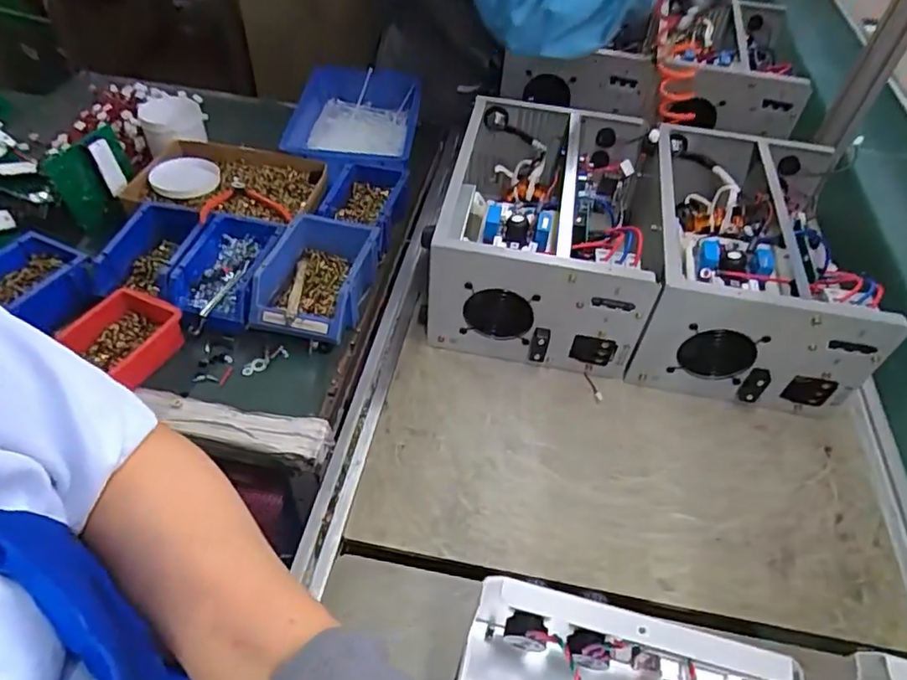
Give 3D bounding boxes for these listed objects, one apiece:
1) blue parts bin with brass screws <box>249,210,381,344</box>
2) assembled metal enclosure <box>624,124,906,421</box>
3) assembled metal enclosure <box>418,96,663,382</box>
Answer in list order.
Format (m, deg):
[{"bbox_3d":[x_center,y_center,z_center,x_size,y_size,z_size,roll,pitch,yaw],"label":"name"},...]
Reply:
[{"bbox_3d":[-0.187,-0.081,0.813,0.138,0.075,0.188,8,50,3],"label":"blue parts bin with brass screws"},{"bbox_3d":[0.397,-0.121,0.841,0.260,0.180,0.407,10,50,5],"label":"assembled metal enclosure"},{"bbox_3d":[0.136,-0.162,0.857,0.279,0.180,0.384,13,50,8],"label":"assembled metal enclosure"}]

